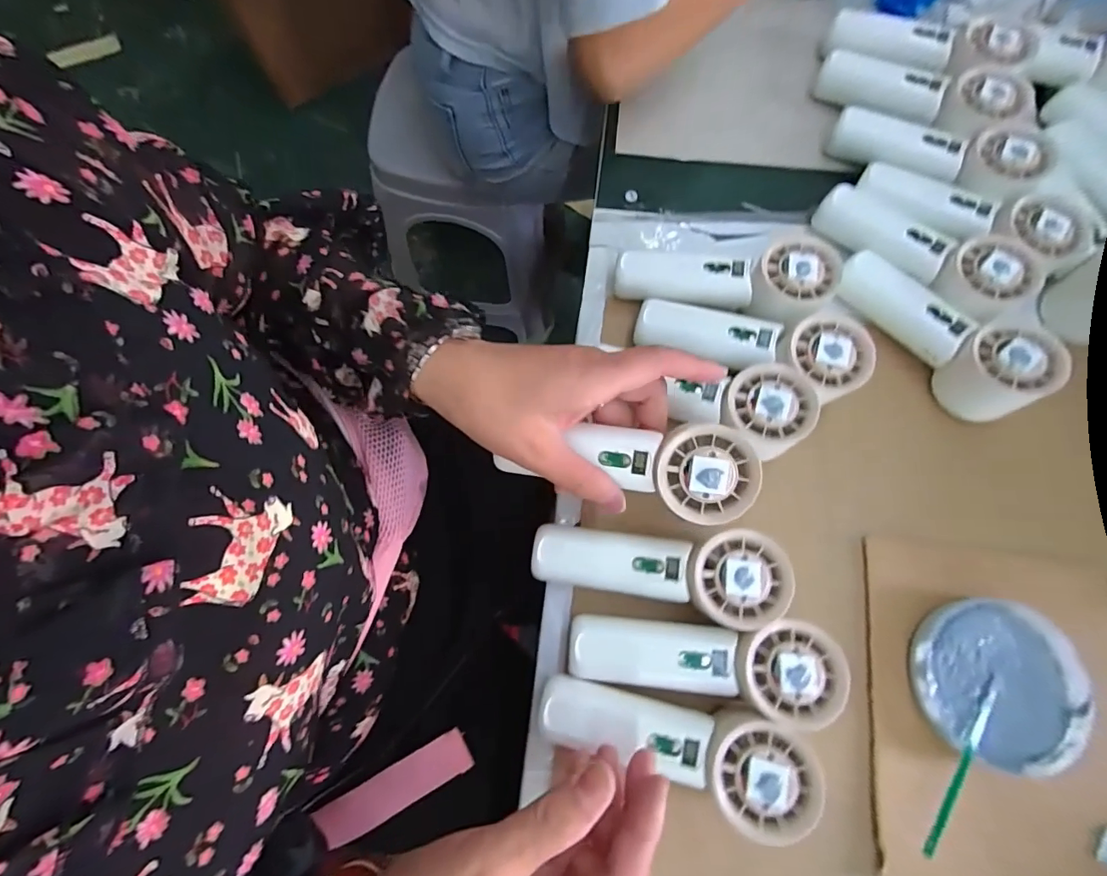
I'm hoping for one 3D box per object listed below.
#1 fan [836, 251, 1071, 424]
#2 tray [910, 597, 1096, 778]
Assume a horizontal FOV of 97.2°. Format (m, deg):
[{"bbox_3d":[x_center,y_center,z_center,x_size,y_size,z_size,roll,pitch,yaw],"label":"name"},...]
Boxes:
[{"bbox_3d":[0.279,-0.080,0.357,0.056,0.050,0.149,-42,79,-13],"label":"fan"},{"bbox_3d":[0.287,0.157,0.317,0.100,0.016,0.100,1,74,-2],"label":"tray"}]

